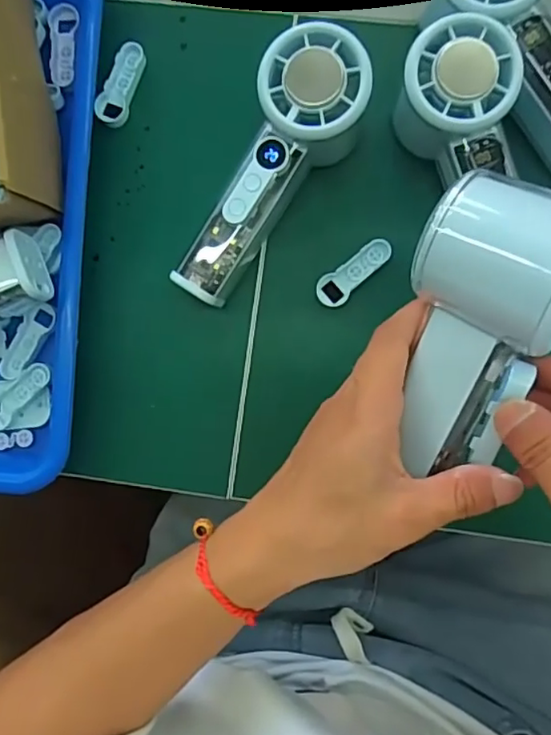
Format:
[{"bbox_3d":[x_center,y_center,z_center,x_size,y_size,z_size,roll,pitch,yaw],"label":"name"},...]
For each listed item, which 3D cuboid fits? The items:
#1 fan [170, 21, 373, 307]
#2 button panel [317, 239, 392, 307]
[{"bbox_3d":[-0.002,-0.102,0.316,0.056,0.052,0.152,29,92,4],"label":"fan"},{"bbox_3d":[0.047,-0.056,0.340,0.050,0.004,0.019,-39,84,2],"label":"button panel"}]

